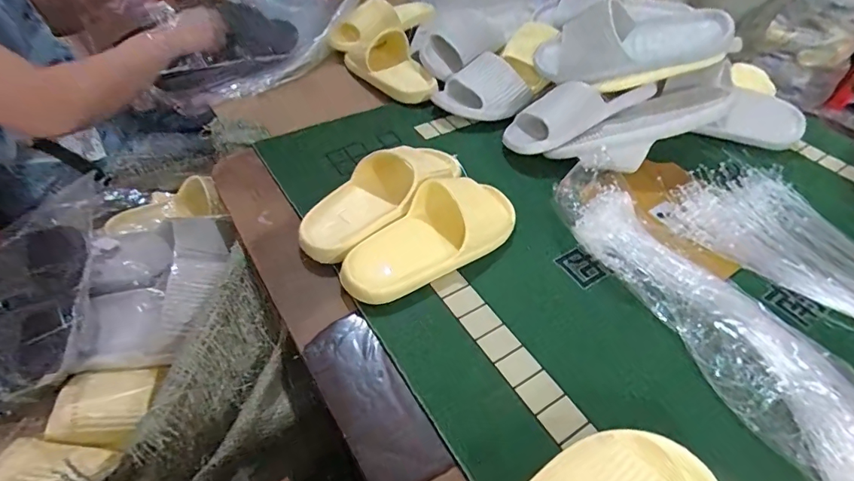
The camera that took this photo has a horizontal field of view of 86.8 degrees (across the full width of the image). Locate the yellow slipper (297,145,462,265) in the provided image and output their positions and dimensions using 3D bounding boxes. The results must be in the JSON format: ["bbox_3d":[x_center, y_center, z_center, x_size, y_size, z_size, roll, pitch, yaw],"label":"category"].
[{"bbox_3d":[-0.056,-0.059,0.580,0.095,0.068,0.243,32,53,26],"label":"yellow slipper"}]

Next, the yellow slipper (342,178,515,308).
[{"bbox_3d":[0.012,-0.006,0.534,0.102,0.060,0.235,35,54,28],"label":"yellow slipper"}]

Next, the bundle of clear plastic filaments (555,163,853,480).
[{"bbox_3d":[0.310,0.100,0.442,0.142,0.057,0.506,-14,48,-15],"label":"bundle of clear plastic filaments"}]

